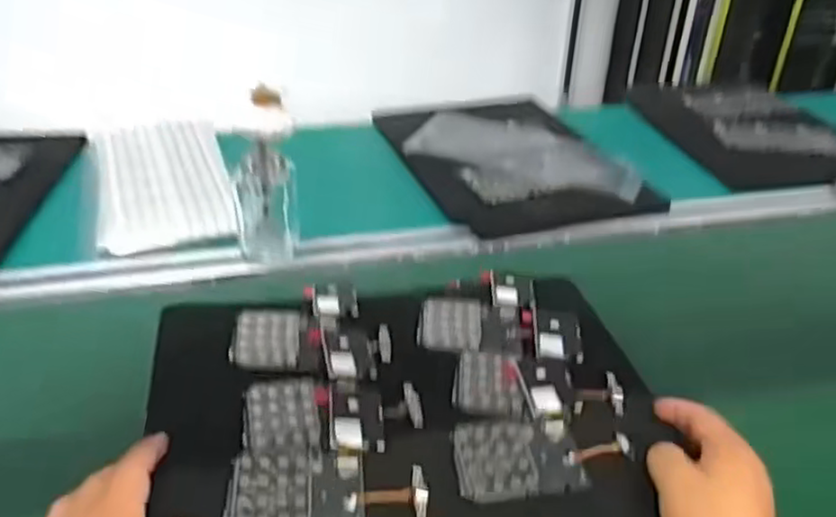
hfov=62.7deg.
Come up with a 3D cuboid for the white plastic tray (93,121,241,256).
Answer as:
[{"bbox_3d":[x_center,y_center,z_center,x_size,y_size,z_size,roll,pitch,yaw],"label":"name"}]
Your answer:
[{"bbox_3d":[-0.285,-0.088,0.774,0.136,0.027,0.302,-11,37,-18],"label":"white plastic tray"}]

